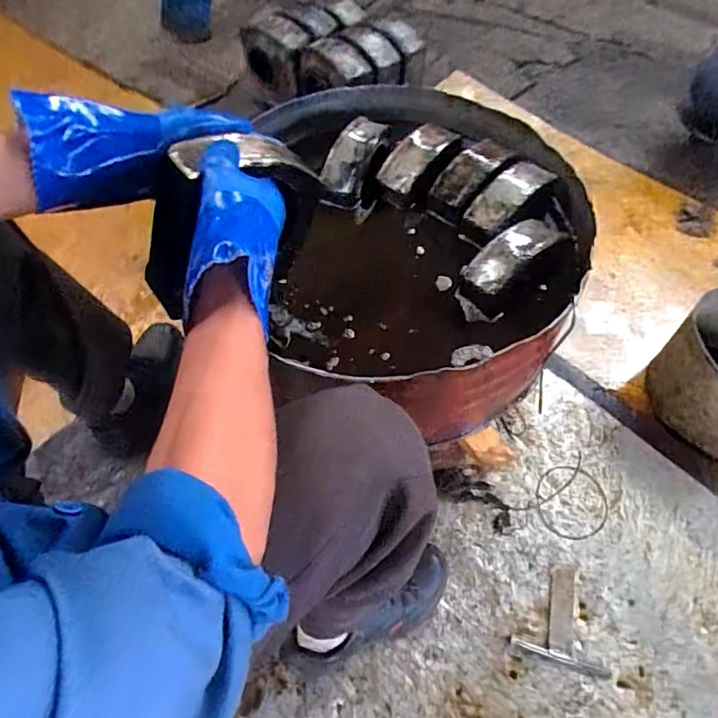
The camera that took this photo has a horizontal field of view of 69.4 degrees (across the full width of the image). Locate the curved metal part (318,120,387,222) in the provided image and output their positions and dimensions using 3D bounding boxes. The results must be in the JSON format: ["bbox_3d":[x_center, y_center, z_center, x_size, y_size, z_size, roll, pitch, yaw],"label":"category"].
[{"bbox_3d":[-0.004,-0.302,0.814,0.081,0.093,0.155,15,60,9],"label":"curved metal part"}]

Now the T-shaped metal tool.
[{"bbox_3d":[0.318,0.393,0.796,0.135,0.010,0.134,17,61,10],"label":"T-shaped metal tool"}]

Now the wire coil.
[{"bbox_3d":[0.346,0.248,0.875,0.165,0.014,0.120,-26,62,-14],"label":"wire coil"}]

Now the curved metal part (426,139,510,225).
[{"bbox_3d":[0.163,-0.277,0.768,0.062,0.048,0.148,37,80,20],"label":"curved metal part"}]

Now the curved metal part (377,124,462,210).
[{"bbox_3d":[0.088,-0.309,0.786,0.064,0.057,0.152,32,79,18],"label":"curved metal part"}]

